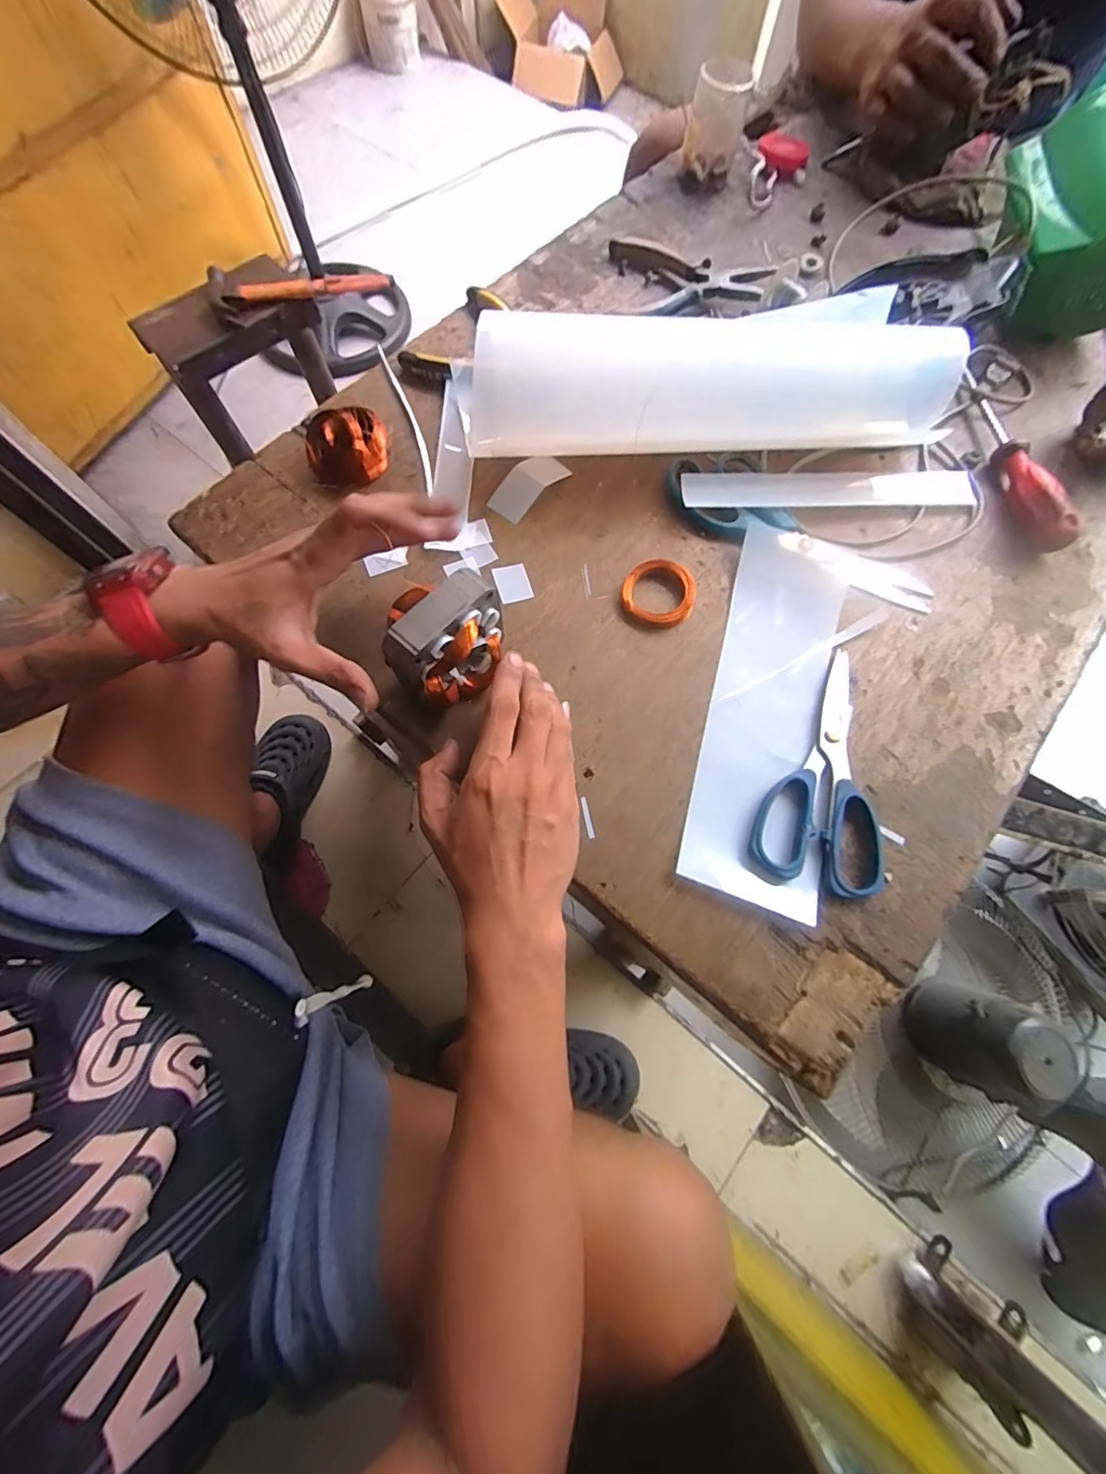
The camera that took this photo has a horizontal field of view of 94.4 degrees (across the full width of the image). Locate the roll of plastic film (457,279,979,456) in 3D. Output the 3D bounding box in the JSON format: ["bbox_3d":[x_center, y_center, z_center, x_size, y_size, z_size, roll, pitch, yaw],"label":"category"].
[{"bbox_3d":[0.119,-0.274,0.407,0.387,0.085,0.075,-4,72,-2],"label":"roll of plastic film"}]

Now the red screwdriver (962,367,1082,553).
[{"bbox_3d":[0.401,-0.240,0.445,0.030,0.036,0.182,-9,72,-4],"label":"red screwdriver"}]

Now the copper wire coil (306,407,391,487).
[{"bbox_3d":[-0.169,-0.238,0.425,0.066,0.040,0.056,-23,73,-8],"label":"copper wire coil"}]

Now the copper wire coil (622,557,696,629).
[{"bbox_3d":[0.082,-0.113,0.400,0.055,0.013,0.055,0,72,-1],"label":"copper wire coil"}]

